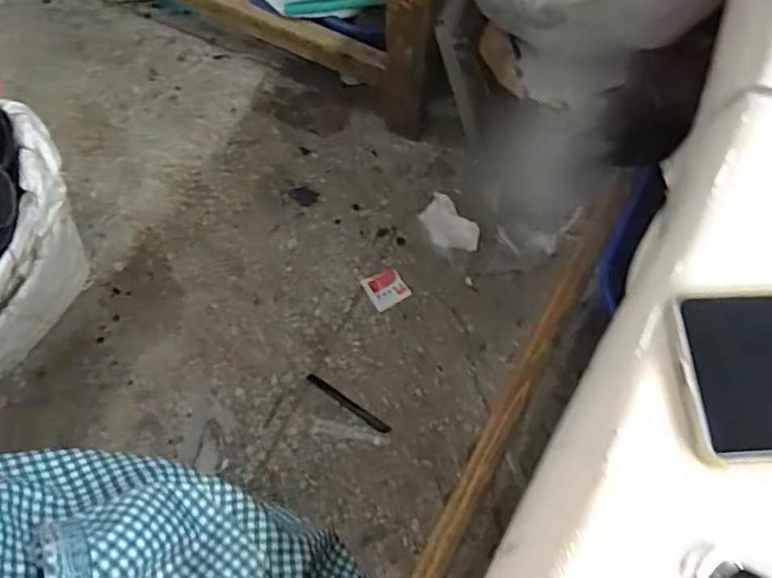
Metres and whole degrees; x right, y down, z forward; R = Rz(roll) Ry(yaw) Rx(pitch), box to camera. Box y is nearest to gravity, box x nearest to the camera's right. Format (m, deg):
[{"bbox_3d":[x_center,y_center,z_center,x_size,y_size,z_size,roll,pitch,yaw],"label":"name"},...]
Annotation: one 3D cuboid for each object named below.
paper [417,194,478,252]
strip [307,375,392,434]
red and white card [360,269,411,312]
[{"bbox_3d":[0.113,-0.113,1.071,0.081,0.015,0.121,-39,72,-15],"label":"paper"},{"bbox_3d":[-0.059,0.181,0.946,0.155,0.004,0.015,33,71,13],"label":"strip"},{"bbox_3d":[0.000,0.000,1.023,0.062,0.004,0.065,-30,74,-8],"label":"red and white card"}]

